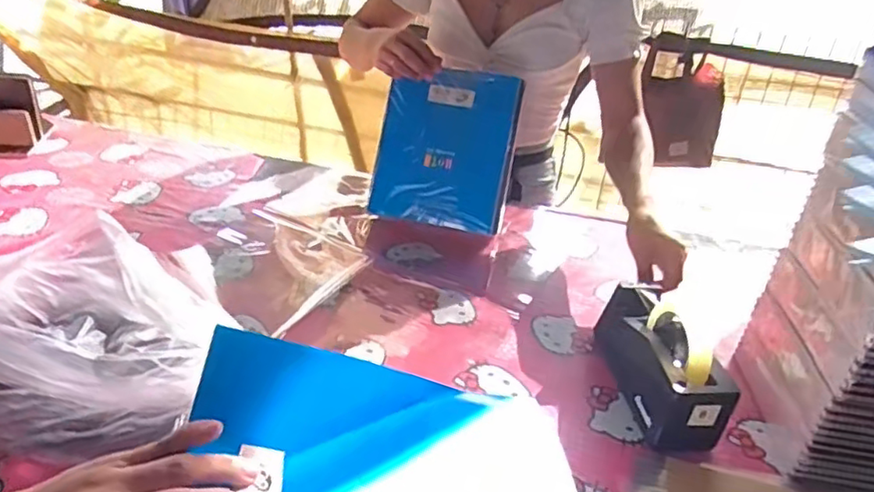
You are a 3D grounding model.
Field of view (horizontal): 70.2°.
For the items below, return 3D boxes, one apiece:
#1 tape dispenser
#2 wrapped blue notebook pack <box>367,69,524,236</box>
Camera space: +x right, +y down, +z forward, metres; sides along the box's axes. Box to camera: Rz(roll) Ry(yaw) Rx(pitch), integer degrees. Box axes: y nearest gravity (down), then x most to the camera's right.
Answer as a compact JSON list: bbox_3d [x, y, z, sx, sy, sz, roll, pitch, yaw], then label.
[{"bbox_3d":[0.263,0.135,0.735,0.075,0.110,0.216,0,33,-11],"label":"tape dispenser"},{"bbox_3d":[0.015,-0.155,0.990,0.211,0.243,0.016,10,8,4],"label":"wrapped blue notebook pack"}]

